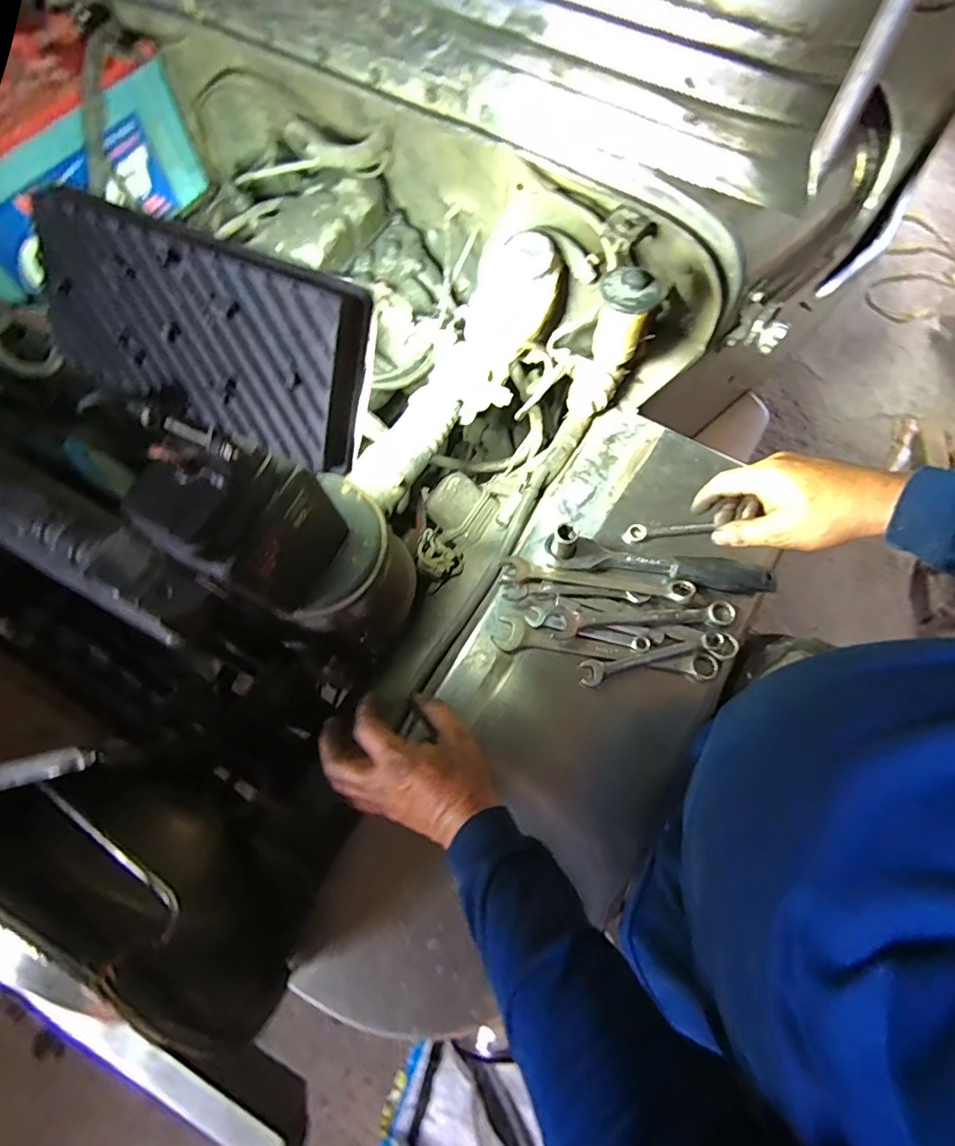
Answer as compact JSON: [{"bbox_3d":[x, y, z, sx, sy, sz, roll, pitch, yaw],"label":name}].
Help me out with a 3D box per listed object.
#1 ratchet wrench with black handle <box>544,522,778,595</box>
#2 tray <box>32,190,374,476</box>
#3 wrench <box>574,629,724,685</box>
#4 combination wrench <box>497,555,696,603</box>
[{"bbox_3d":[0.194,-0.007,0.563,0.237,0.034,0.052,16,73,3],"label":"ratchet wrench with black handle"},{"bbox_3d":[-0.156,-0.138,0.296,0.197,0.096,0.024,25,31,10],"label":"tray"},{"bbox_3d":[0.178,0.087,0.532,0.149,0.017,0.025,-12,74,-5],"label":"wrench"},{"bbox_3d":[0.129,0.007,0.559,0.199,0.015,0.031,8,73,1],"label":"combination wrench"}]

